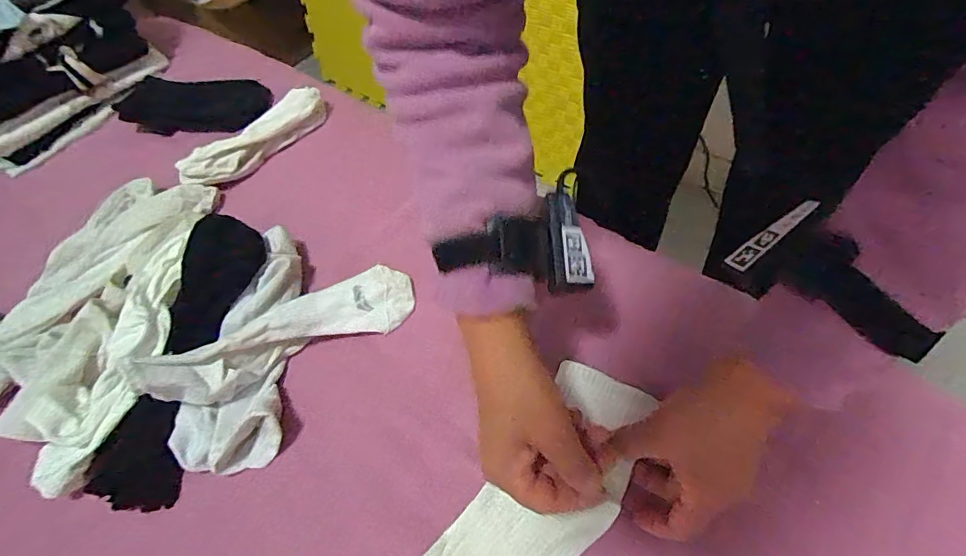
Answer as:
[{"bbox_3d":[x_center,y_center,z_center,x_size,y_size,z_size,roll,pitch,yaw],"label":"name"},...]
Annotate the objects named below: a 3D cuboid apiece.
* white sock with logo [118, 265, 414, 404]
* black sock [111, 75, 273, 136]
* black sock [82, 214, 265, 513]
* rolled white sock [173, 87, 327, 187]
[{"bbox_3d":[-0.170,0.046,0.442,0.226,0.073,0.067,-29,60,-14],"label":"white sock with logo"},{"bbox_3d":[-0.422,-0.261,0.757,0.043,0.069,0.231,30,35,20],"label":"black sock"},{"bbox_3d":[-0.272,0.063,0.460,0.076,0.026,0.251,10,72,10],"label":"black sock"},{"bbox_3d":[-0.281,-0.172,0.616,0.055,0.030,0.189,33,66,26],"label":"rolled white sock"}]

